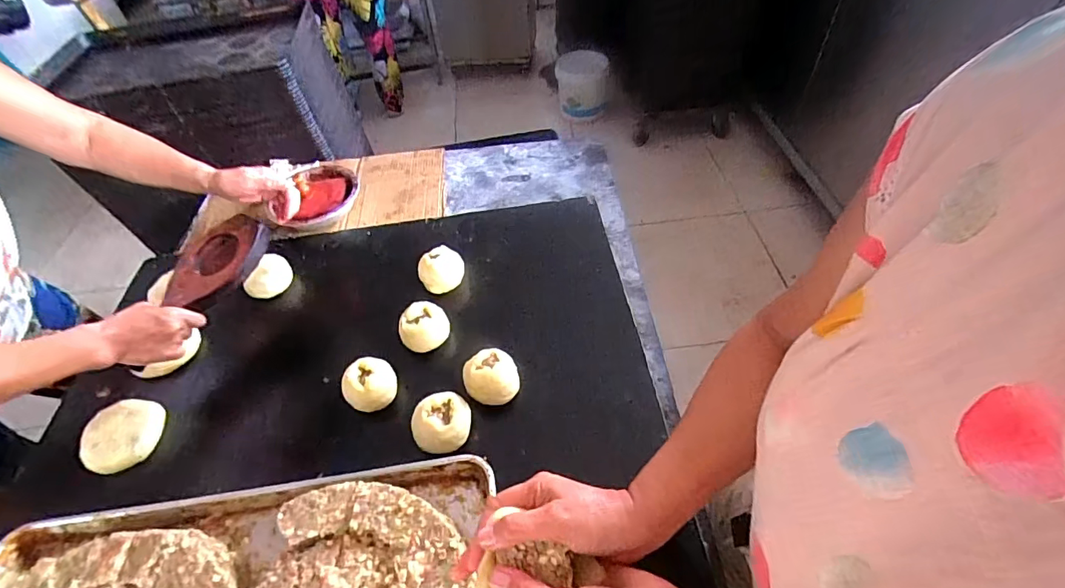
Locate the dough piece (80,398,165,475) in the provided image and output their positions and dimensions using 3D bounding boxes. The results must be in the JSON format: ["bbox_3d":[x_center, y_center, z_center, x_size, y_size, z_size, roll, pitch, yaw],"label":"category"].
[{"bbox_3d":[-0.590,0.203,0.678,0.095,0.026,0.102,-2,51,3],"label":"dough piece"}]

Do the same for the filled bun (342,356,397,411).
[{"bbox_3d":[-0.230,0.135,0.677,0.070,0.068,0.061,-29,54,-18],"label":"filled bun"}]

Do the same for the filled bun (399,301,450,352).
[{"bbox_3d":[-0.169,0.058,0.747,0.077,0.070,0.068,-24,53,-15],"label":"filled bun"}]

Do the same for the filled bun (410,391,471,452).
[{"bbox_3d":[-0.121,0.174,0.633,0.077,0.048,0.071,-29,54,-18],"label":"filled bun"}]

